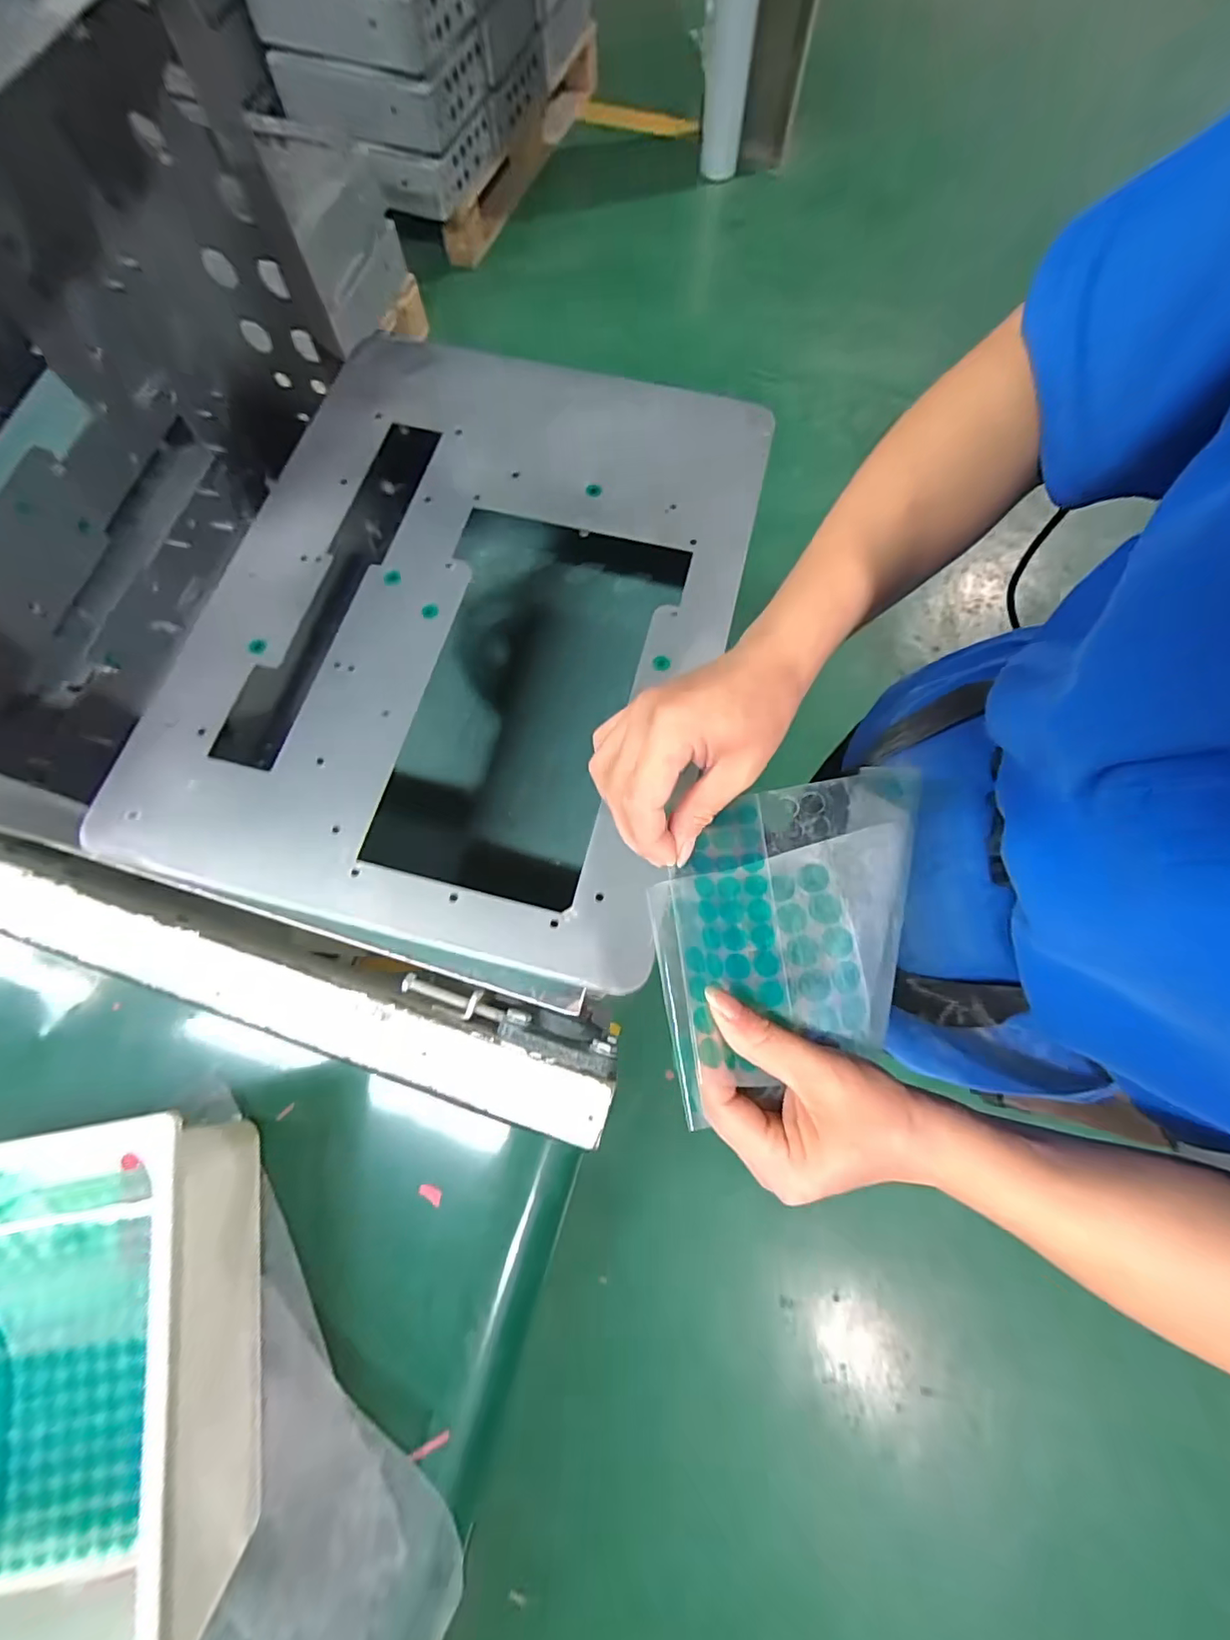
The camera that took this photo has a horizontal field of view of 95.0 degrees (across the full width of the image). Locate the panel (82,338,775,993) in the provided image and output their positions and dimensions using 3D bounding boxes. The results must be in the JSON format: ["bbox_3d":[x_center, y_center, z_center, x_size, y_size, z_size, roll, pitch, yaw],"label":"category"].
[{"bbox_3d":[-0.103,-0.147,0.382,0.357,0.016,0.443,13,74,3],"label":"panel"}]

